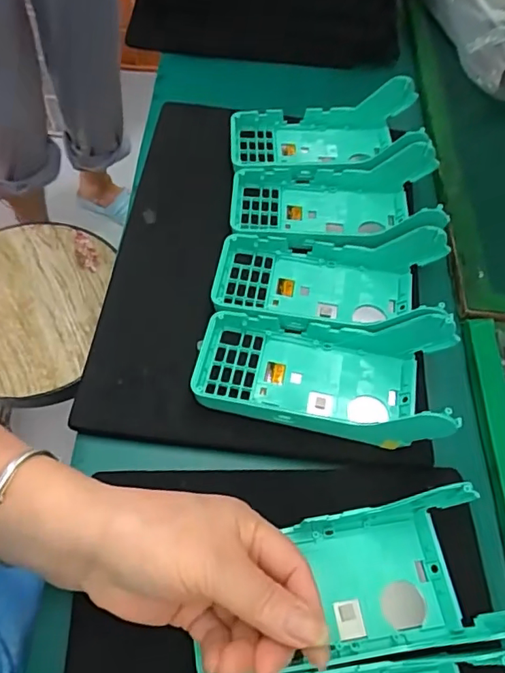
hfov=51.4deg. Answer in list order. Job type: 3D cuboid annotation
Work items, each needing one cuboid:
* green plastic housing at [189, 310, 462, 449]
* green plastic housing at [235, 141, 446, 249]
[{"bbox_3d":[0.046,0.021,0.359,0.169,0.047,0.085,10,60,3],"label":"green plastic housing"},{"bbox_3d":[0.067,-0.119,0.439,0.169,0.051,0.088,9,60,2],"label":"green plastic housing"}]

